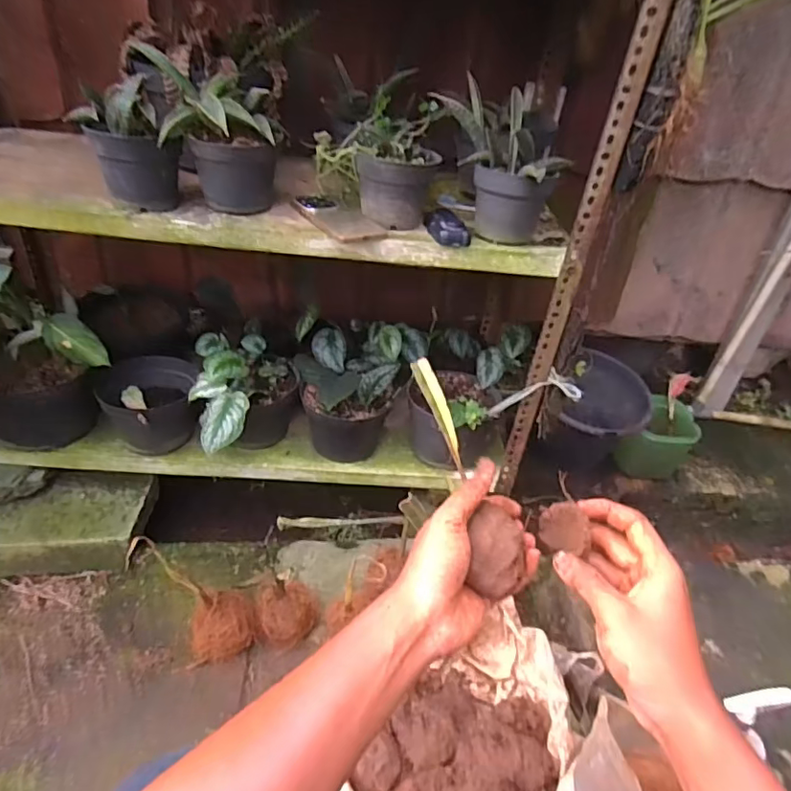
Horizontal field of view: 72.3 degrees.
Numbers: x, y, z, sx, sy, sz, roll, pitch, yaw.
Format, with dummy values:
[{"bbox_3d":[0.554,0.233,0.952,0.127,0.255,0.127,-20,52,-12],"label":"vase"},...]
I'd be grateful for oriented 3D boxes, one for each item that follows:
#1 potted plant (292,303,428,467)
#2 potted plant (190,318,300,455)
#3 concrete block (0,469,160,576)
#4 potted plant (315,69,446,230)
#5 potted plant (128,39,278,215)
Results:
[{"bbox_3d":[-0.089,-0.023,1.072,0.218,0.211,0.224,3,37,-3],"label":"potted plant"},{"bbox_3d":[-0.255,0.032,0.957,0.169,0.233,0.291,-4,38,-13],"label":"potted plant"},{"bbox_3d":[-0.598,0.232,1.000,0.283,0.087,0.195,1,39,-8],"label":"concrete block"},{"bbox_3d":[-0.026,-0.341,0.793,0.173,0.137,0.150,2,37,-4],"label":"potted plant"},{"bbox_3d":[-0.235,-0.338,0.730,0.157,0.172,0.163,-10,39,-20],"label":"potted plant"}]

